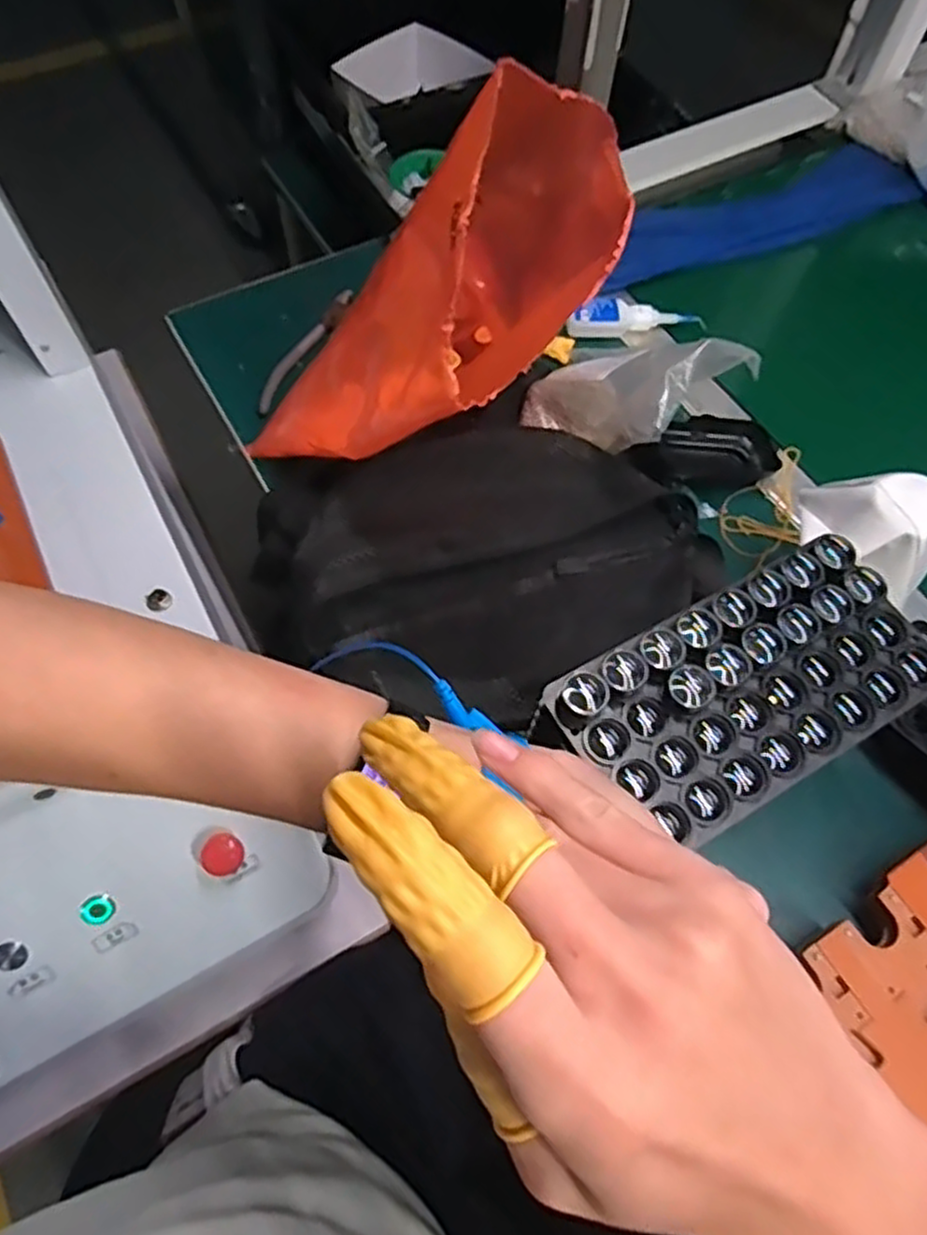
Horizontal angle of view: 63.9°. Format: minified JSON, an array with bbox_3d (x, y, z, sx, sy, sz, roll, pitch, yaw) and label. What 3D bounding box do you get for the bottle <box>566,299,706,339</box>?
[{"bbox_3d":[0.155,-0.270,0.670,0.125,0.020,0.027,-3,63,-3],"label":"bottle"}]

